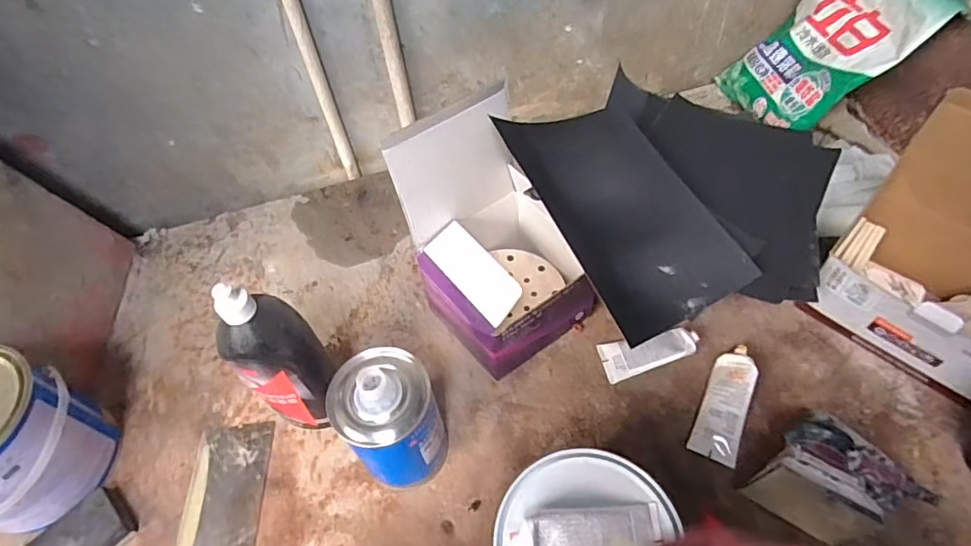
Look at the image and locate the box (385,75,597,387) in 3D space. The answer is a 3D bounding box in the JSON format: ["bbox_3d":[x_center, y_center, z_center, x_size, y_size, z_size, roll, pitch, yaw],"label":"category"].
[{"bbox_3d":[0.015,-0.034,0.625,0.164,0.275,0.177,-31,57,-16],"label":"box"}]

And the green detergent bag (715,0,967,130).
[{"bbox_3d":[0.499,-0.342,0.791,0.031,0.276,0.230,21,41,-29],"label":"green detergent bag"}]

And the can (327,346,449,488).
[{"bbox_3d":[-0.096,0.154,0.558,0.097,0.182,0.093,-3,54,4],"label":"can"}]

